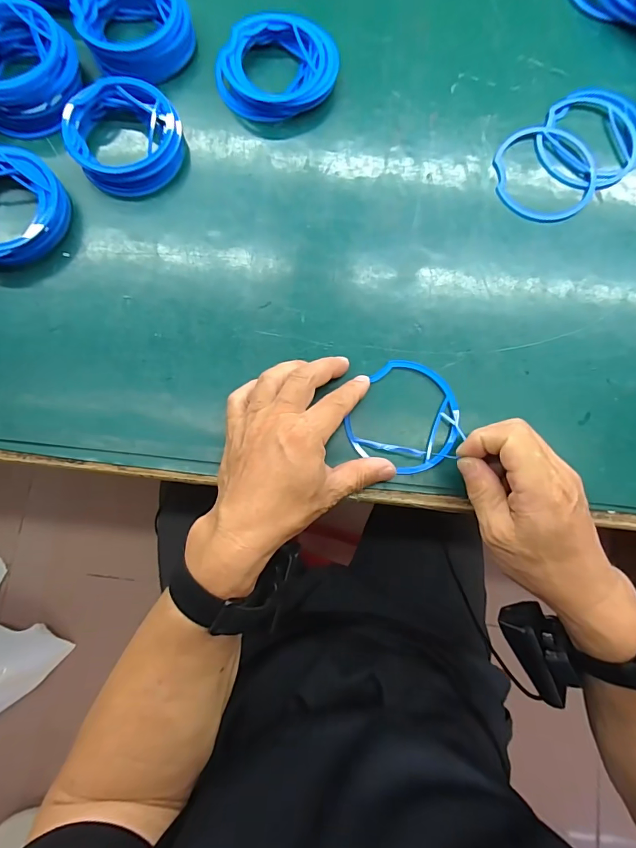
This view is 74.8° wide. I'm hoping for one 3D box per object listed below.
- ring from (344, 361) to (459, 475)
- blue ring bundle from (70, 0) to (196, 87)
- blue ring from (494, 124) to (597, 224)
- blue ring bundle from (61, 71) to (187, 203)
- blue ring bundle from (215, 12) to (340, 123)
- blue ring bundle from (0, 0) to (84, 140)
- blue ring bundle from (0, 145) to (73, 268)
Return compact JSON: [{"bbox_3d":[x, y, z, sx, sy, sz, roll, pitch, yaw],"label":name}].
[{"bbox_3d":[0.074,-0.006,0.340,0.083,0.014,0.090,0,77,-1],"label":"ring"},{"bbox_3d":[-0.169,-0.370,0.385,0.092,0.032,0.091,0,80,-1],"label":"blue ring bundle"},{"bbox_3d":[0.212,-0.233,0.386,0.093,0.004,0.100,0,80,-1],"label":"blue ring"},{"bbox_3d":[-0.170,-0.254,0.370,0.095,0.026,0.095,0,80,-1],"label":"blue ring bundle"},{"bbox_3d":[-0.042,-0.335,0.390,0.108,0.022,0.091,-27,82,-5],"label":"blue ring bundle"},{"bbox_3d":[-0.269,-0.317,0.372,0.095,0.041,0.104,26,81,4],"label":"blue ring bundle"},{"bbox_3d":[-0.269,-0.184,0.356,0.096,0.032,0.099,14,80,2],"label":"blue ring bundle"}]

